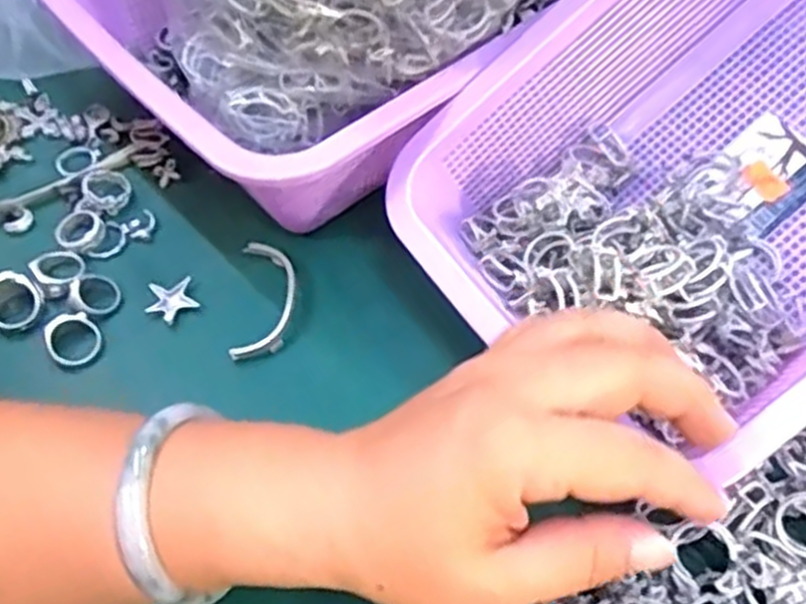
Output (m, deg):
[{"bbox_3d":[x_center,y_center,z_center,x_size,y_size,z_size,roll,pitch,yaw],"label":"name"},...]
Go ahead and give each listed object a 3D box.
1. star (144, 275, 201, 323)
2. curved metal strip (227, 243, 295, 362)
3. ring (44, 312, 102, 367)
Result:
[{"bbox_3d":[-0.110,-0.001,0.377,0.023,0.005,0.022,-9,56,-5],"label":"star"},{"bbox_3d":[-0.064,-0.002,0.375,0.027,0.009,0.064,0,56,0],"label":"curved metal strip"},{"bbox_3d":[-0.151,0.016,0.362,0.022,0.008,0.026,-31,61,-18],"label":"ring"}]

